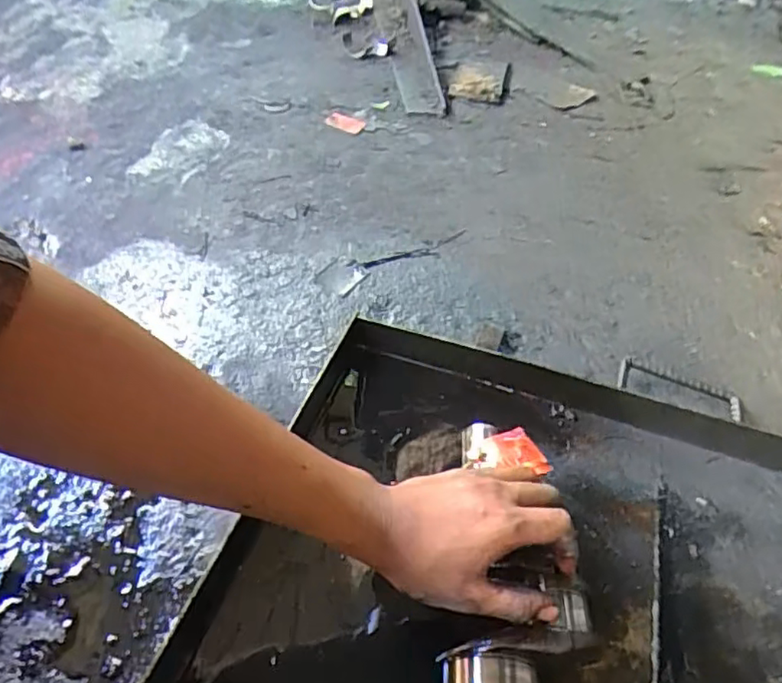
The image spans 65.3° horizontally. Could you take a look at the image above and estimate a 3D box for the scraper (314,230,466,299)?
[{"bbox_3d":[0.002,-0.115,0.829,0.221,0.010,0.062,-23,54,-25],"label":"scraper"}]

